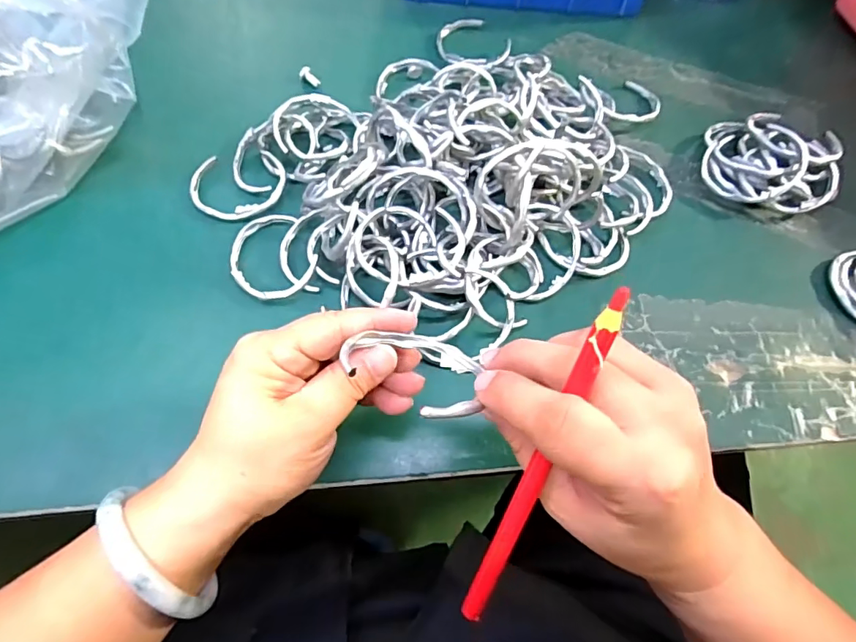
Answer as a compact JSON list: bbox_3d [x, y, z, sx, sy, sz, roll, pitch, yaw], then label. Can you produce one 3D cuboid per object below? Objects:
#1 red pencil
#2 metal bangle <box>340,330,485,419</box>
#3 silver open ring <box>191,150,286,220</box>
[{"bbox_3d":[0.043,0.063,0.197,0.009,0.164,0.007,20,23,7],"label":"red pencil"},{"bbox_3d":[-0.006,0.021,0.216,0.059,0.006,0.059,15,22,0],"label":"metal bangle"},{"bbox_3d":[-0.136,-0.097,0.357,0.066,0.009,0.054,-5,65,-5],"label":"silver open ring"}]

